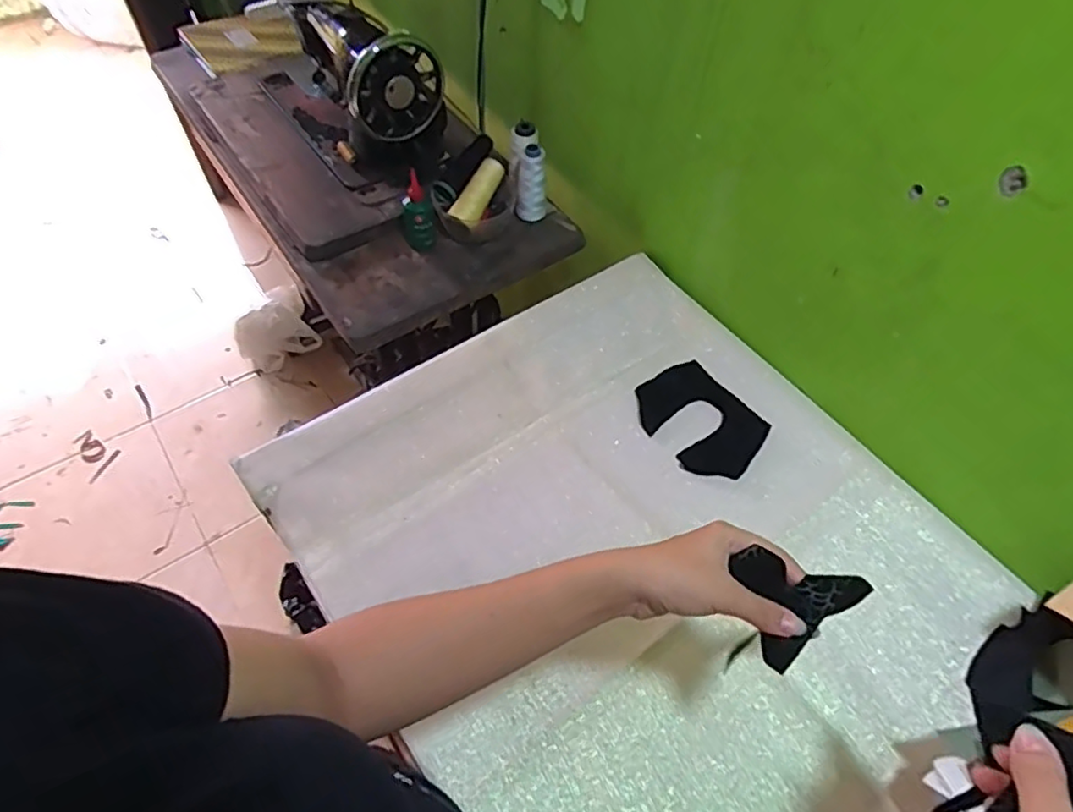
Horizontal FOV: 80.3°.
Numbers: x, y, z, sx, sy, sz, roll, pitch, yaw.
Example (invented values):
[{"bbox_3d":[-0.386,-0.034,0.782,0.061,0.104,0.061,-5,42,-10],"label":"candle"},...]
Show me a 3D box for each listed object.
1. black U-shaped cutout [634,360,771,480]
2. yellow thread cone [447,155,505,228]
[{"bbox_3d":[0.197,0.016,0.768,0.118,0.005,0.153,-37,66,-18],"label":"black U-shaped cutout"},{"bbox_3d":[-0.082,-0.309,0.917,0.037,0.035,0.117,26,75,16],"label":"yellow thread cone"}]

